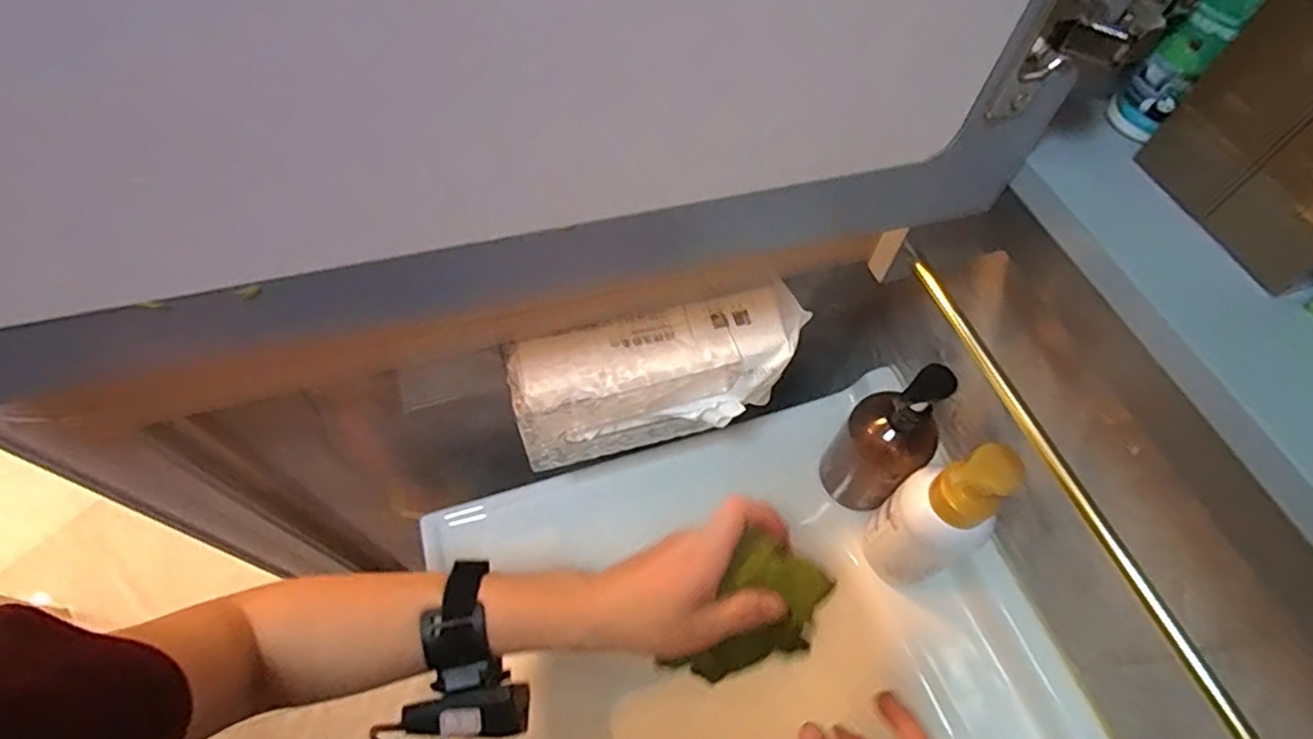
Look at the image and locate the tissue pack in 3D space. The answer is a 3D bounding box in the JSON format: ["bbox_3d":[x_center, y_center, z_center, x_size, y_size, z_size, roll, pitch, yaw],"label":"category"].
[{"bbox_3d":[0.007,0.012,0.519,0.239,0.103,0.077,-15,62,-10],"label":"tissue pack"}]

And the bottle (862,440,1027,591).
[{"bbox_3d":[0.225,0.123,0.517,0.063,0.198,0.074,-23,63,-14],"label":"bottle"}]

